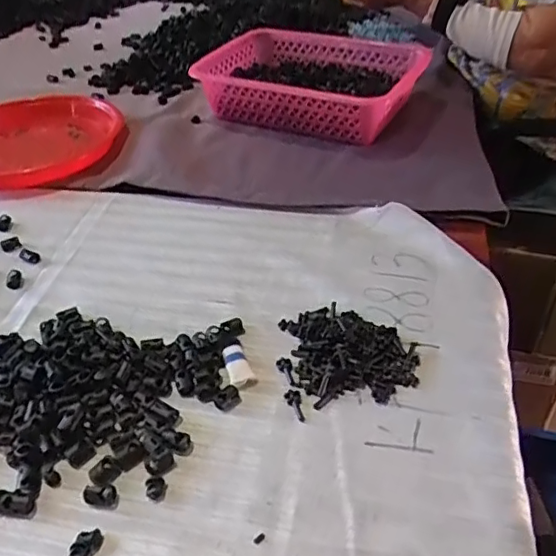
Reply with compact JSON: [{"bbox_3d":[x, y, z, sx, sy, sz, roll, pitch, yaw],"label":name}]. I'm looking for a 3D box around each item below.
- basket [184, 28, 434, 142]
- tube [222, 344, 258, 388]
[{"bbox_3d":[0.042,-0.247,0.720,0.281,0.094,0.133,22,48,26],"label":"basket"},{"bbox_3d":[-0.032,0.071,0.455,0.020,0.010,0.038,-14,43,-13],"label":"tube"}]

